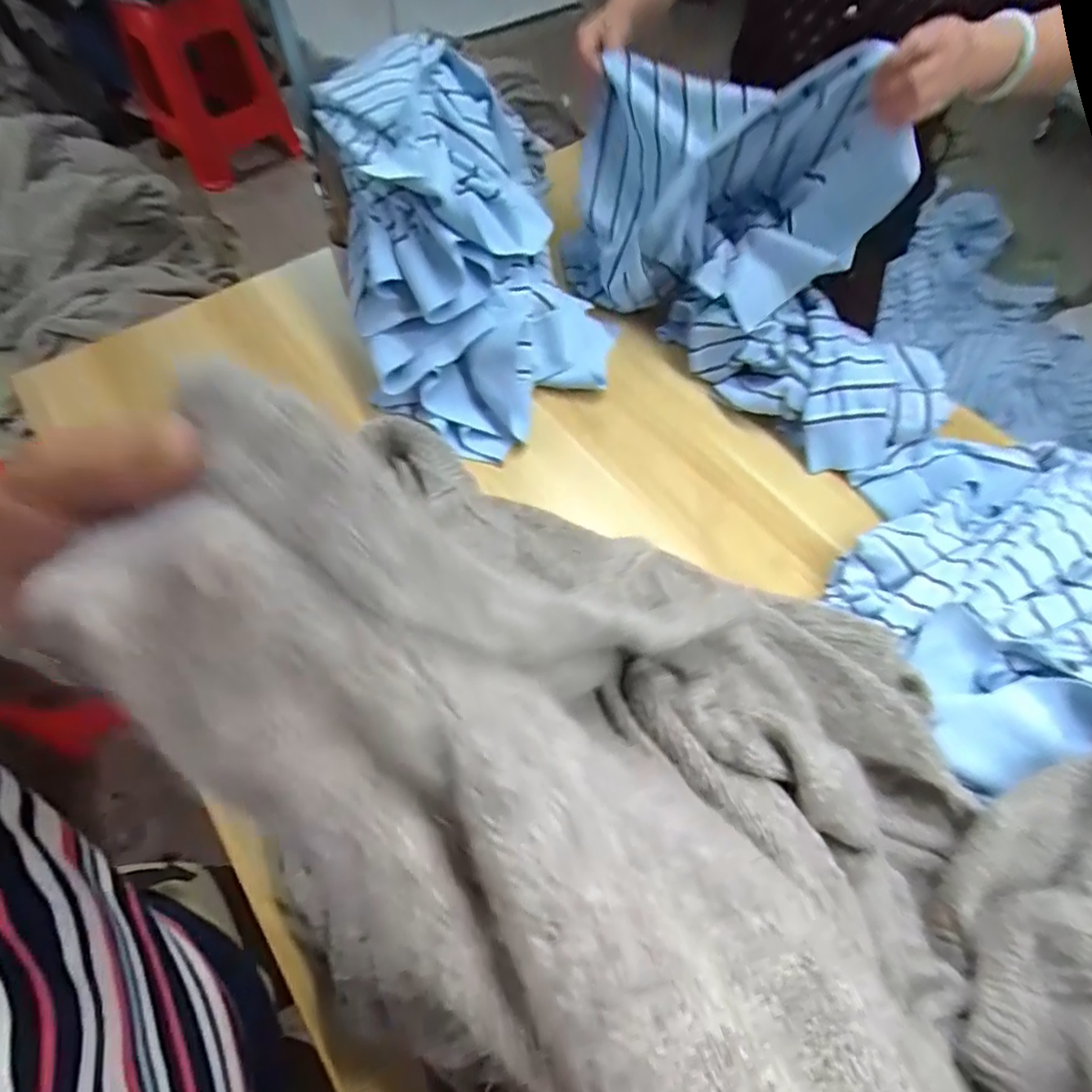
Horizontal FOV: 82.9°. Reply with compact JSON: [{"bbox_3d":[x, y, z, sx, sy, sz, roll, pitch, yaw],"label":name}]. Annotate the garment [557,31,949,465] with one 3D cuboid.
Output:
[{"bbox_3d":[0.261,-0.364,0.742,0.172,0.324,0.527,-33,64,-18],"label":"garment"}]

